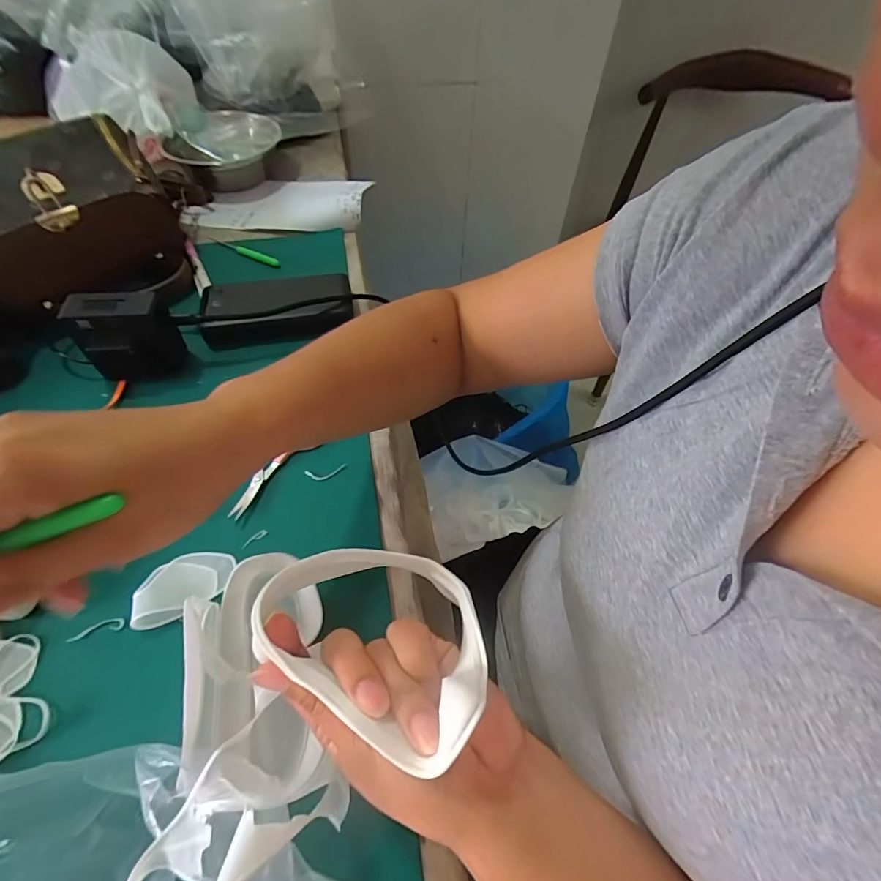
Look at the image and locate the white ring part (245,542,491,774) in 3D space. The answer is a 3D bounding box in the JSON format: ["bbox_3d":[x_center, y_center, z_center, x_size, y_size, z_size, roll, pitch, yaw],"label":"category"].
[{"bbox_3d":[-0.025,0.088,0.218,0.107,0.038,0.087,27,21,17],"label":"white ring part"}]

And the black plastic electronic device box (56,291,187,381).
[{"bbox_3d":[-0.285,-0.094,0.409,0.080,0.072,0.045,2,55,-1],"label":"black plastic electronic device box"}]

